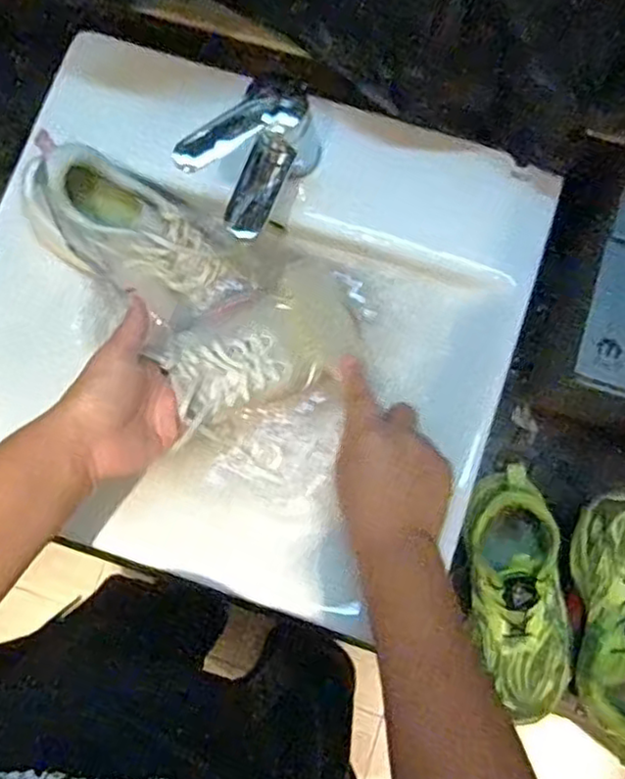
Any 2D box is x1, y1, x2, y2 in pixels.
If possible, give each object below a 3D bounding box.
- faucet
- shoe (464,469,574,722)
[{"bbox_3d":[-0.048,-0.181,0.523,0.077,0.095,0.126,27,81,6],"label":"faucet"},{"bbox_3d":[0.183,0.185,0.622,0.086,0.086,0.215,-7,79,0],"label":"shoe"}]

